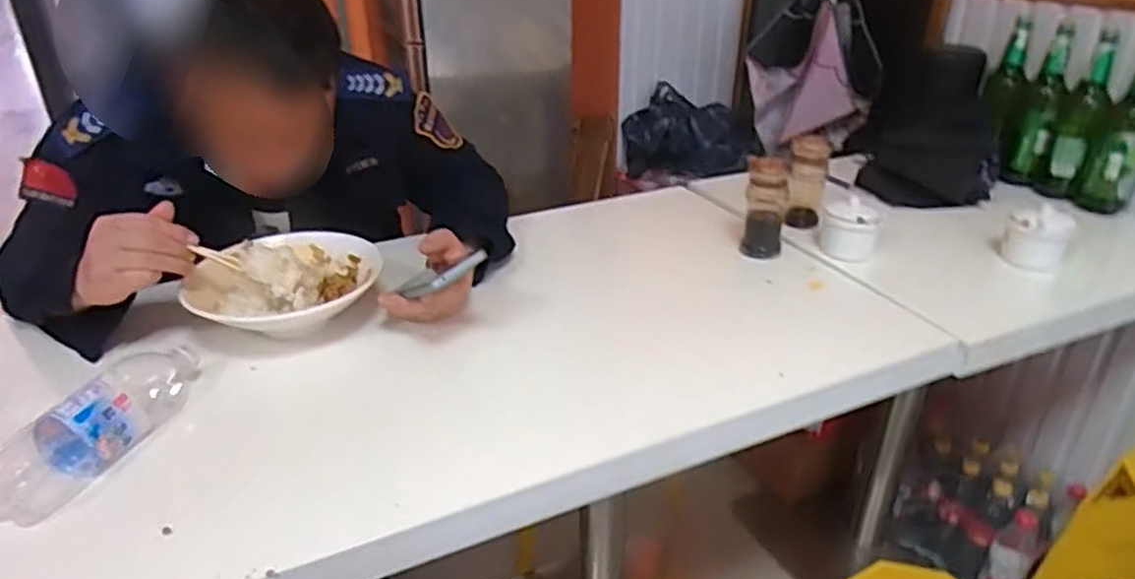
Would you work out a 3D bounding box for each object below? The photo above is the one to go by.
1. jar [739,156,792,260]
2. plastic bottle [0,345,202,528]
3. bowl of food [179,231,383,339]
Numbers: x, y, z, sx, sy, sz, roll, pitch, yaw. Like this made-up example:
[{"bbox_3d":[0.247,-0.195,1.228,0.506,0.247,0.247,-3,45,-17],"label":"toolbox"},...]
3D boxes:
[{"bbox_3d":[0.276,-0.109,1.035,0.058,0.134,0.055,9,30,16],"label":"jar"},{"bbox_3d":[-0.437,0.117,0.696,0.058,0.065,0.225,6,30,11],"label":"plastic bottle"},{"bbox_3d":[-0.344,-0.022,0.887,0.219,0.086,0.182,-16,33,-26],"label":"bowl of food"}]

